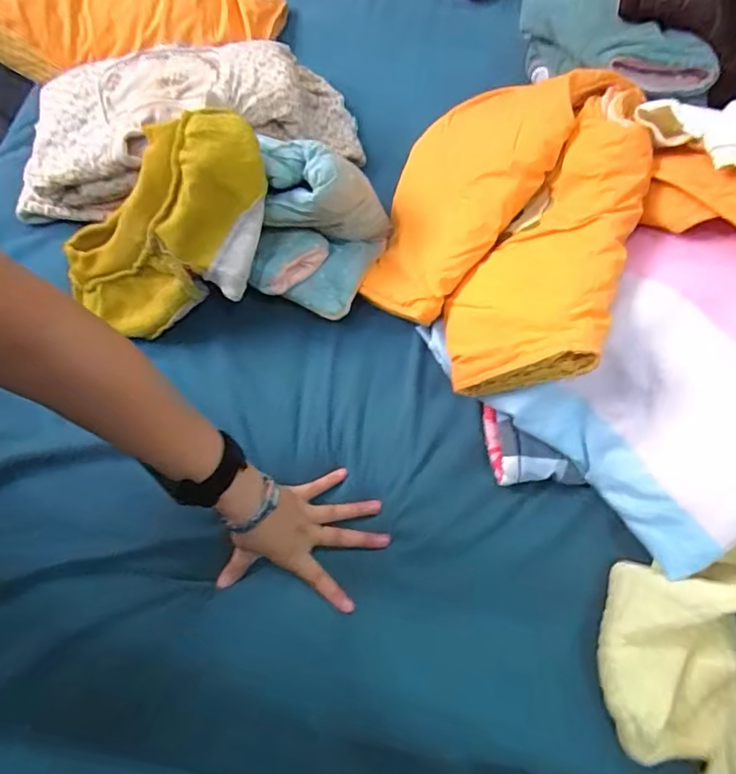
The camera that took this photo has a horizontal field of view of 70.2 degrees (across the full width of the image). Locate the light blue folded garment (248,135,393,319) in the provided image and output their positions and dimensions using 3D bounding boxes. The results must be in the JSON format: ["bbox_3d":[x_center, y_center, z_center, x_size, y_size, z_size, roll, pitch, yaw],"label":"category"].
[{"bbox_3d":[-0.051,-0.155,0.528,0.120,0.130,0.112,11,67,7],"label":"light blue folded garment"}]

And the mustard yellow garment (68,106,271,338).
[{"bbox_3d":[-0.193,-0.164,0.512,0.232,0.088,0.135,-38,64,27],"label":"mustard yellow garment"}]

